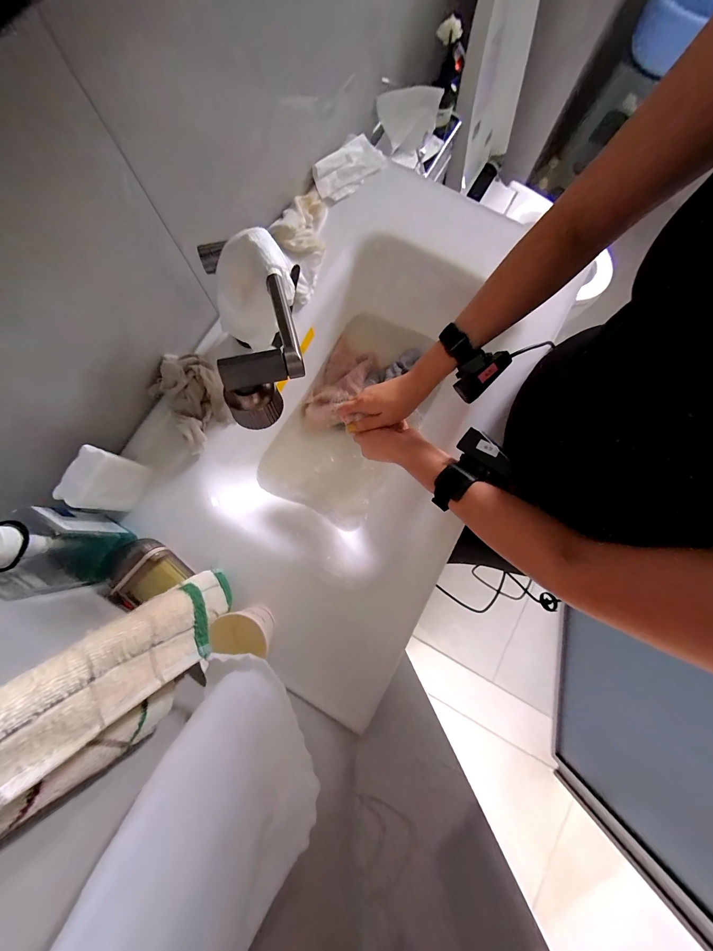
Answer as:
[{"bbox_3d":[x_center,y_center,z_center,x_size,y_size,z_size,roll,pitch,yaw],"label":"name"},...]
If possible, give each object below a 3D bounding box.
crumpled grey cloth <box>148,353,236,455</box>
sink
[{"bbox_3d":[-0.229,-0.109,0.447,0.094,0.049,0.124,-39,83,-8],"label":"crumpled grey cloth"},{"bbox_3d":[0.013,-0.117,0.531,0.452,0.134,0.784,31,80,4],"label":"sink"}]

